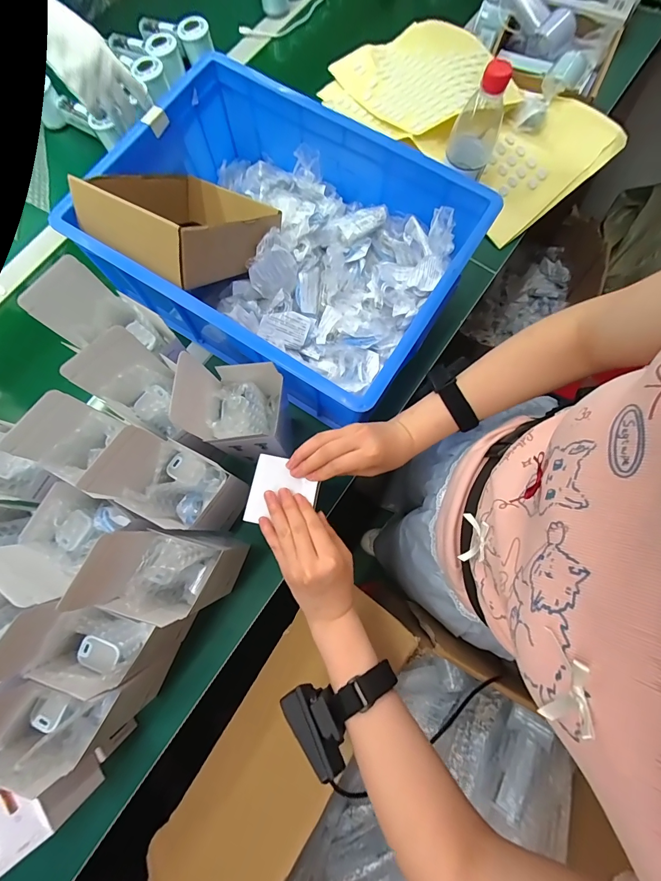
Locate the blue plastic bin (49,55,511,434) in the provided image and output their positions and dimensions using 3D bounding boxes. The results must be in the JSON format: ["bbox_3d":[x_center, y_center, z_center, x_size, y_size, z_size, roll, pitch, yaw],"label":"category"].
[{"bbox_3d":[-0.065,-0.275,0.525,0.470,0.145,0.342,33,81,7],"label":"blue plastic bin"}]

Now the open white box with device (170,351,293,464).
[{"bbox_3d":[-0.097,-0.035,0.406,0.085,0.154,0.093,2,79,1],"label":"open white box with device"}]

